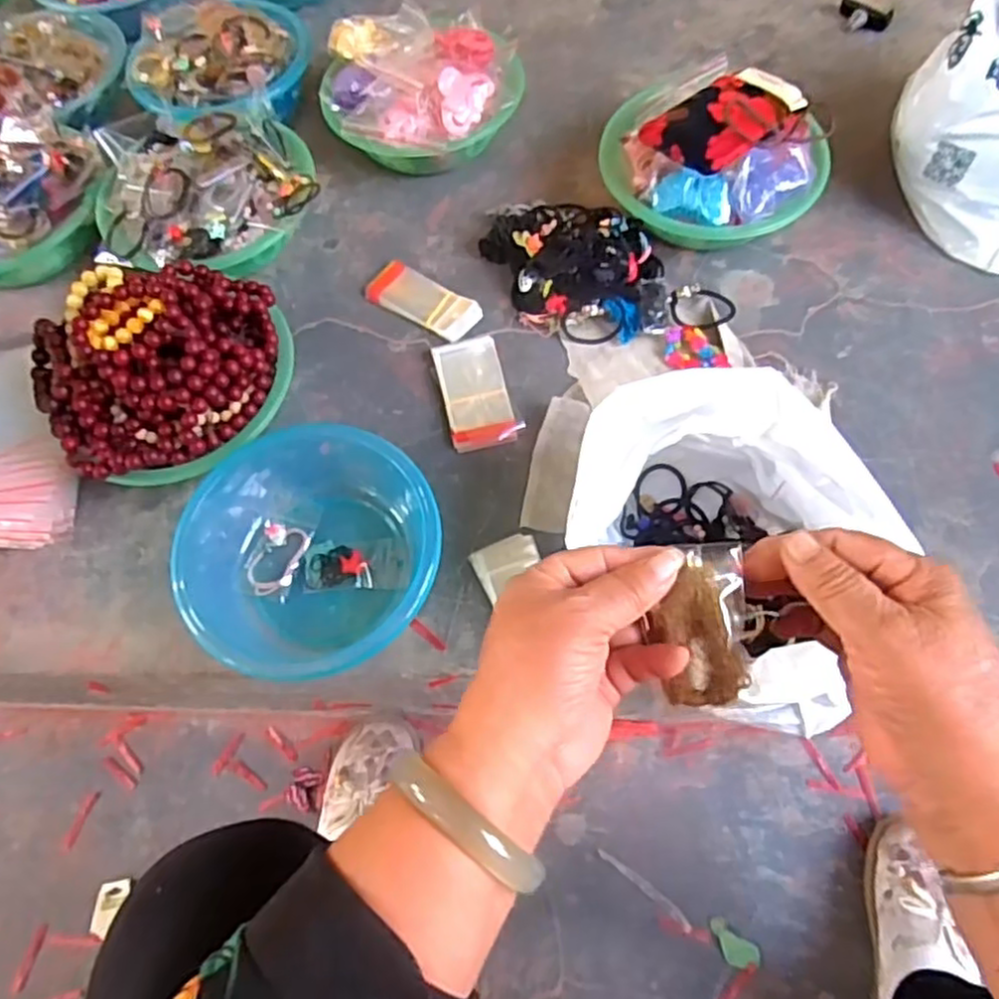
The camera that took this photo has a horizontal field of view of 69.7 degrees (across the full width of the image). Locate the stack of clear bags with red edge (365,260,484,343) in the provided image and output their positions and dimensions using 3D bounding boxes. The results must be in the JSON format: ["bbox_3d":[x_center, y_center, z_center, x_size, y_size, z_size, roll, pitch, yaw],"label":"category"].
[{"bbox_3d":[-0.083,-0.216,0.787,0.126,0.023,0.052,32,71,16],"label":"stack of clear bags with red edge"}]

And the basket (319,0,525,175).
[{"bbox_3d":[-0.091,-0.492,0.870,0.225,0.112,0.232,1,65,4],"label":"basket"}]

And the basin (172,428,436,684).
[{"bbox_3d":[-0.161,0.032,0.647,0.217,0.080,0.237,-1,65,3],"label":"basin"}]

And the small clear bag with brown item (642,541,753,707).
[{"bbox_3d":[0.088,0.057,0.321,0.043,0.011,0.071,-4,91,12],"label":"small clear bag with brown item"}]

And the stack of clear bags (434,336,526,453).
[{"bbox_3d":[-0.024,-0.108,0.733,0.068,0.023,0.132,-15,65,-4],"label":"stack of clear bags"}]

